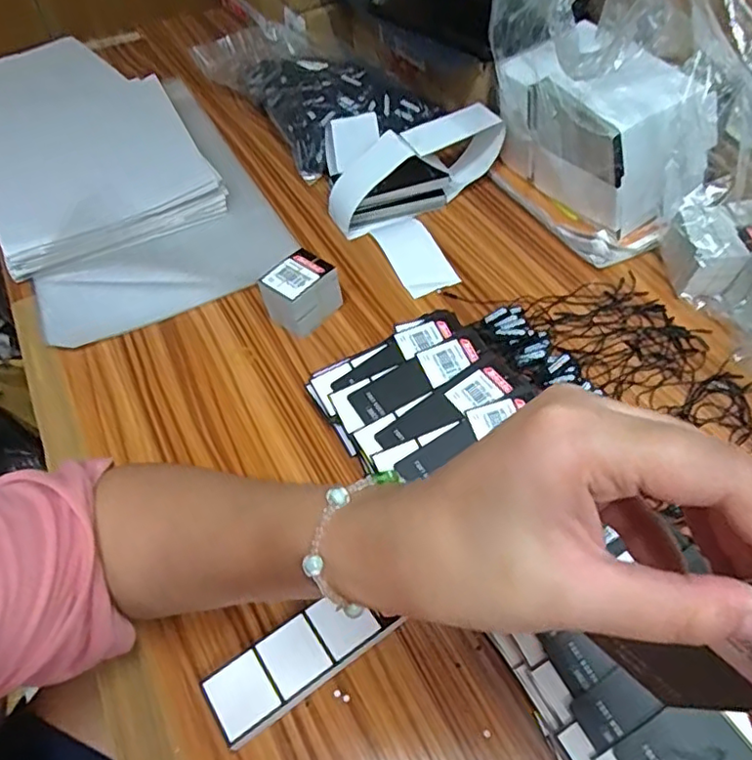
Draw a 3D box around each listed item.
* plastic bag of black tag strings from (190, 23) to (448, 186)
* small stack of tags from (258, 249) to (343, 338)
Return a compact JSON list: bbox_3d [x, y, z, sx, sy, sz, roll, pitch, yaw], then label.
[{"bbox_3d":[-0.074,-0.339,0.688,0.165,0.067,0.281,-31,57,-20],"label":"plastic bag of black tag strings"},{"bbox_3d":[-0.062,-0.067,0.491,0.040,0.053,0.059,31,59,24],"label":"small stack of tags"}]

